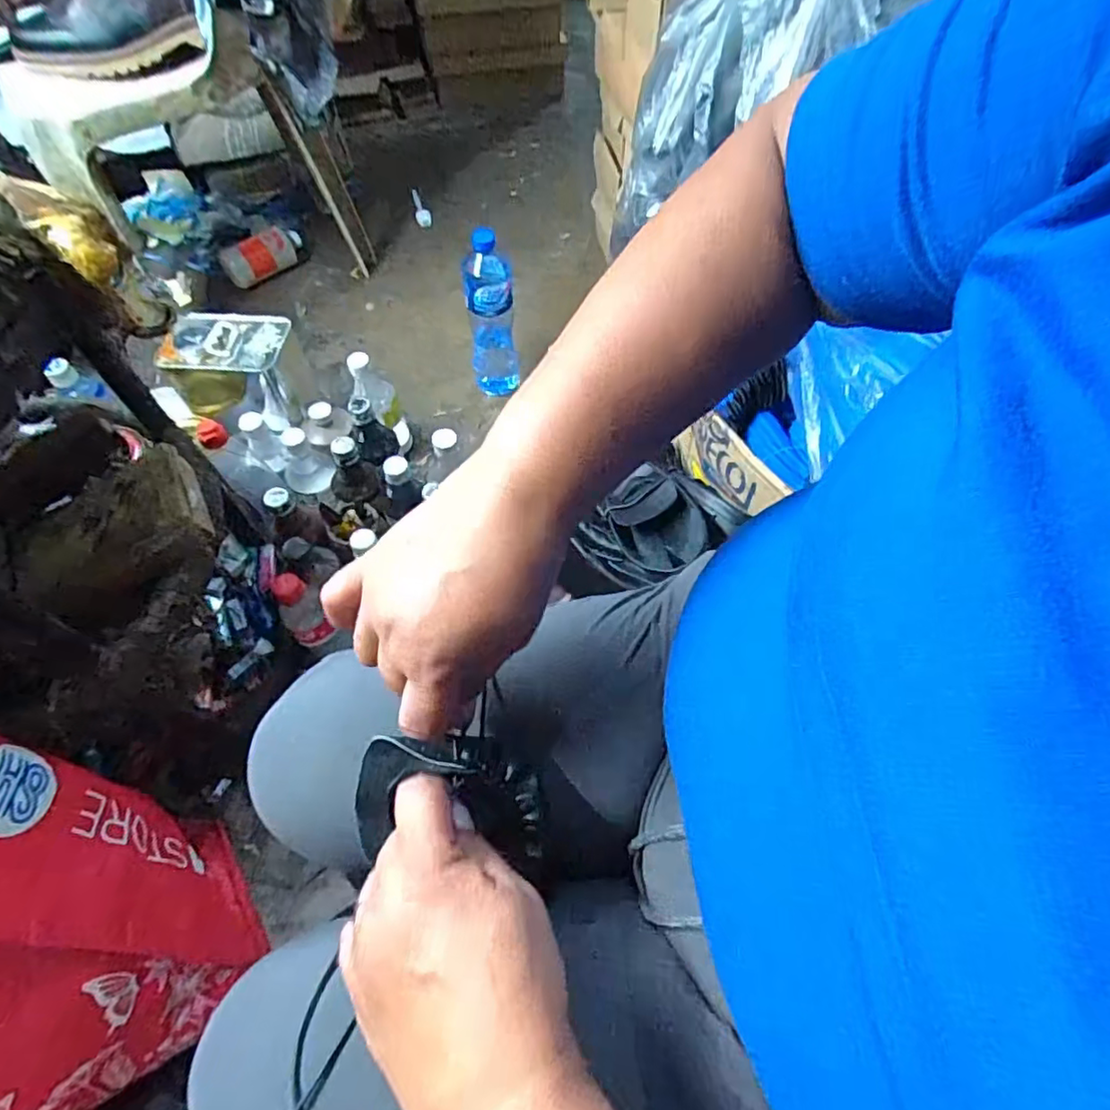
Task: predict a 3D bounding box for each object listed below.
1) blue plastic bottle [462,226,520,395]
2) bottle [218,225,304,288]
[{"bbox_3d":[-0.102,-0.382,0.965,0.073,0.262,0.074,-8,60,-5],"label":"blue plastic bottle"},{"bbox_3d":[-0.568,-0.584,1.191,0.158,0.067,0.058,-31,64,-17],"label":"bottle"}]

